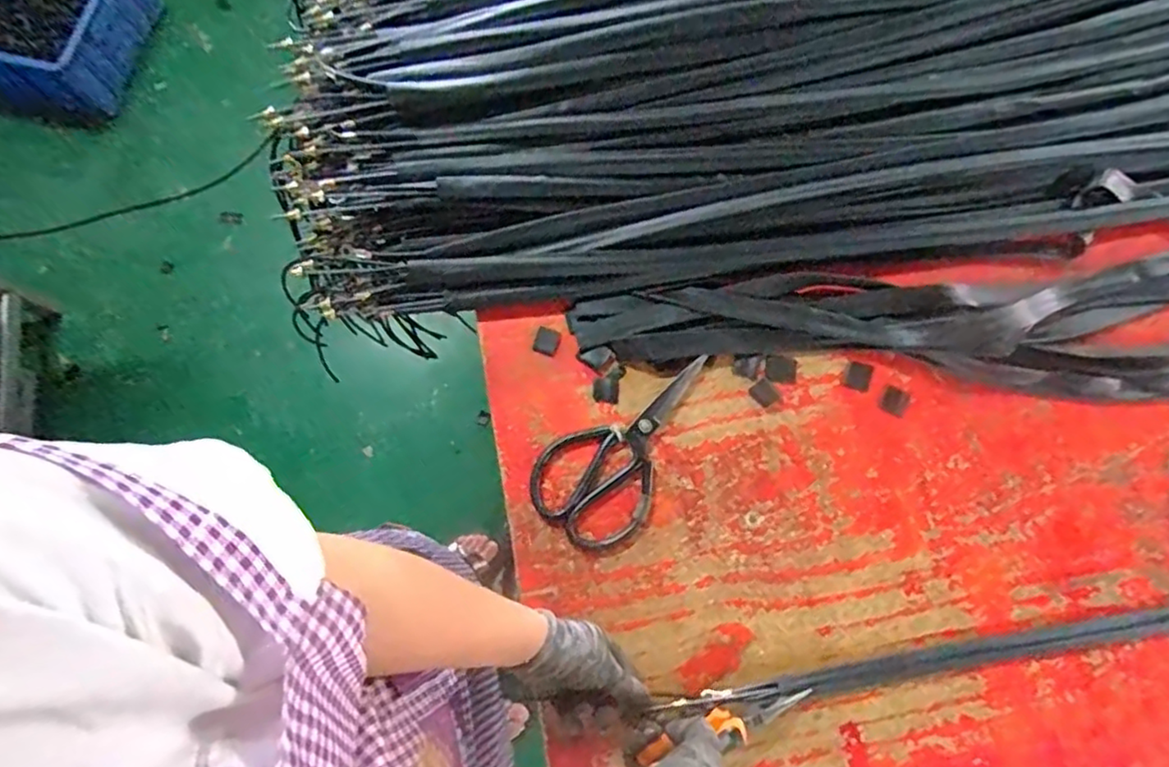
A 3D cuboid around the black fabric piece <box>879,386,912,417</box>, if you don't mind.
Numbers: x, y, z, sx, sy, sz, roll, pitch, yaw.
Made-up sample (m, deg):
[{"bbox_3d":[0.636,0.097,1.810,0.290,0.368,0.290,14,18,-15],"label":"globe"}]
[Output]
[{"bbox_3d":[0.308,0.018,0.646,0.026,0.004,0.026,25,84,4],"label":"black fabric piece"}]

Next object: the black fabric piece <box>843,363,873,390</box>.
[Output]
[{"bbox_3d":[0.276,-0.007,0.656,0.025,0.004,0.028,16,76,5],"label":"black fabric piece"}]

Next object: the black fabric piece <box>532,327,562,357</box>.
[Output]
[{"bbox_3d":[-0.038,-0.042,0.661,0.025,0.004,0.027,21,85,0],"label":"black fabric piece"}]

